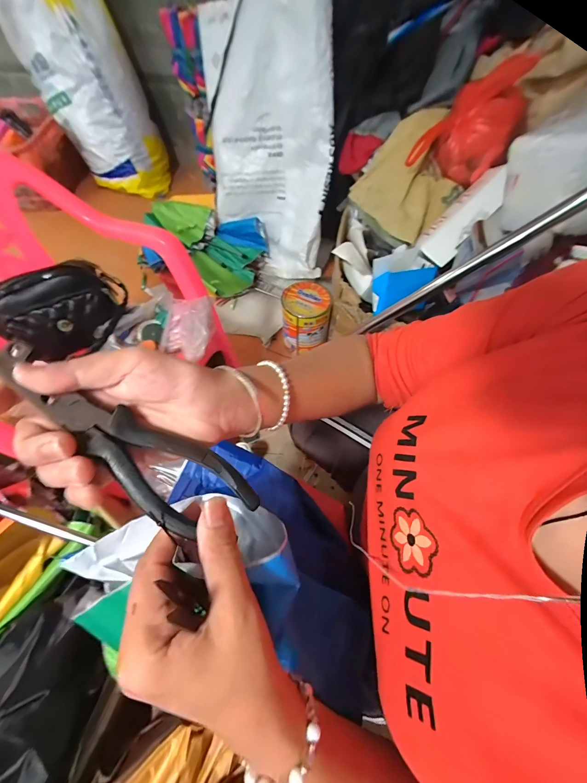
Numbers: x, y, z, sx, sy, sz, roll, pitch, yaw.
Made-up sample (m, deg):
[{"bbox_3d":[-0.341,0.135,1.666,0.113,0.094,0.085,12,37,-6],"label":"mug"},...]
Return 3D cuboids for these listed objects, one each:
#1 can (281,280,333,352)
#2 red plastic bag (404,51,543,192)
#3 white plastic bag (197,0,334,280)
[{"bbox_3d":[0.038,-0.233,0.968,0.141,0.157,0.144,0,59,0],"label":"can"},{"bbox_3d":[0.443,-0.661,0.738,0.207,0.210,0.223,26,63,15],"label":"red plastic bag"},{"bbox_3d":[-0.087,-0.781,1.013,0.451,0.735,0.113,15,41,23],"label":"white plastic bag"}]

